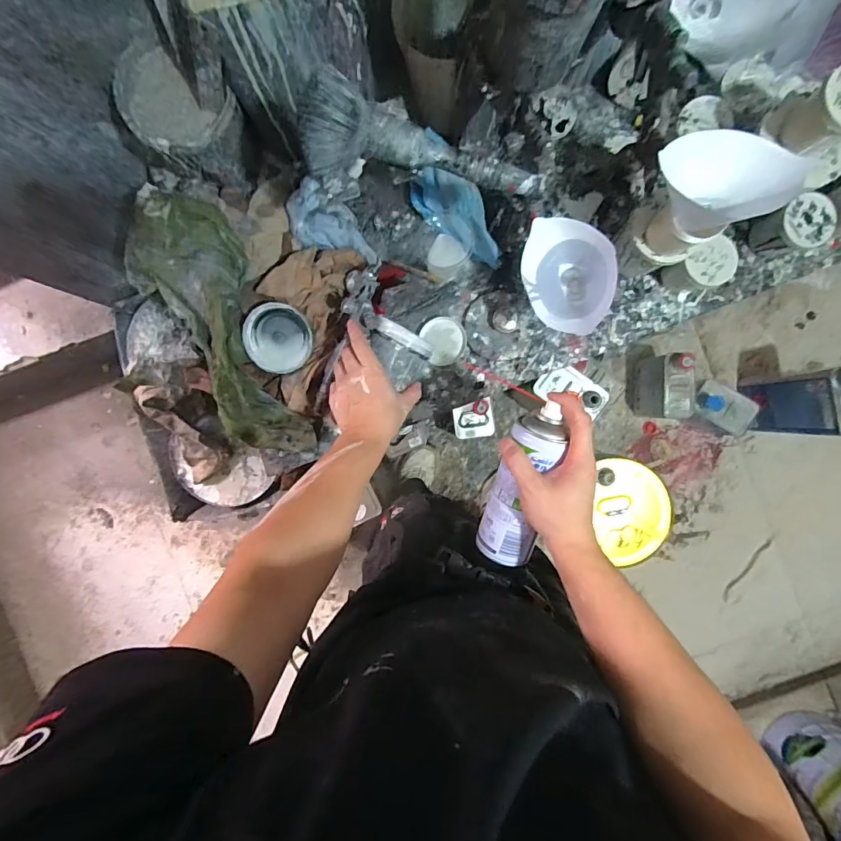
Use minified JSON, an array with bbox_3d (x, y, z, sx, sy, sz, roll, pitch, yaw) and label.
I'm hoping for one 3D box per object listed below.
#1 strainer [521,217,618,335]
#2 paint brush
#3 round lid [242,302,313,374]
[{"bbox_3d":[0.195,-0.183,0.571,0.108,0.100,0.134,6,103,23],"label":"strainer"},{"bbox_3d":[0.006,-0.257,0.427,0.241,0.075,0.067,6,92,-16],"label":"paint brush"},{"bbox_3d":[-0.209,-0.119,0.645,0.094,0.027,0.095,0,92,5],"label":"round lid"}]

